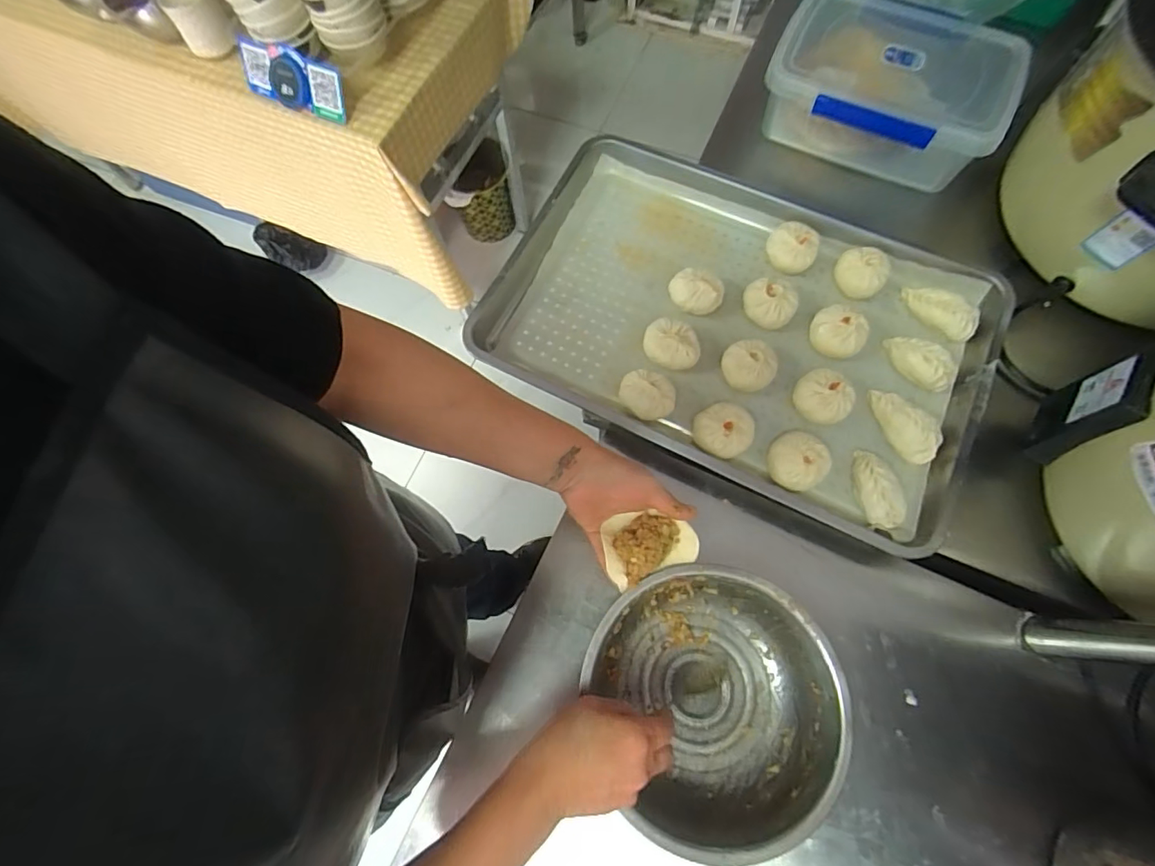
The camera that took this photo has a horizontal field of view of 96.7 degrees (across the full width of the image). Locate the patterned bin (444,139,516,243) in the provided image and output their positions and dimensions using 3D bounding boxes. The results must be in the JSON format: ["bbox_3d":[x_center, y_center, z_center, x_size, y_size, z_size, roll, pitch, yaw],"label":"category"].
[{"bbox_3d":[-0.295,-0.742,1.632,0.184,0.262,0.207,-8,71,1],"label":"patterned bin"}]

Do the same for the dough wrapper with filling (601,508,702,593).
[{"bbox_3d":[0.071,0.107,0.503,0.089,0.029,0.062,-22,71,-6],"label":"dough wrapper with filling"}]

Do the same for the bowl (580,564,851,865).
[{"bbox_3d":[0.127,0.253,0.500,0.218,0.086,0.226,0,70,1],"label":"bowl"}]

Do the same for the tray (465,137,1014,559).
[{"bbox_3d":[0.197,-0.144,0.659,0.599,0.051,0.395,26,73,10],"label":"tray"}]

